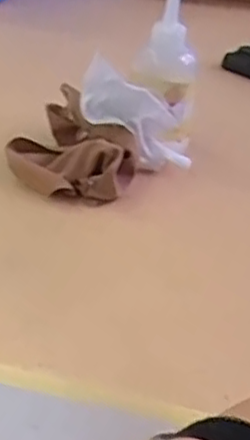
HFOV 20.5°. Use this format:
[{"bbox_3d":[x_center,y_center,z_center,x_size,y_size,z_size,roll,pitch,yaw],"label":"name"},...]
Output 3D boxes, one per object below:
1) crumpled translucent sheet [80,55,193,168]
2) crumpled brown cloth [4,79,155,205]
[{"bbox_3d":[0.009,-0.087,0.592,0.122,0.055,0.047,38,26,-23],"label":"crumpled translucent sheet"},{"bbox_3d":[-0.040,-0.056,0.574,0.110,0.043,0.101,25,39,27],"label":"crumpled brown cloth"}]

